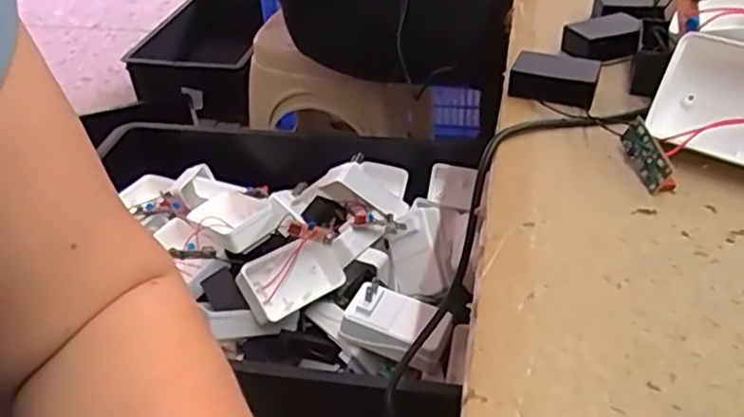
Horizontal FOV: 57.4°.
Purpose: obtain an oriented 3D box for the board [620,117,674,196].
[{"bbox_3d":[0.138,-0.026,0.341,0.009,0.017,0.044,16,41,-24],"label":"board"}]

